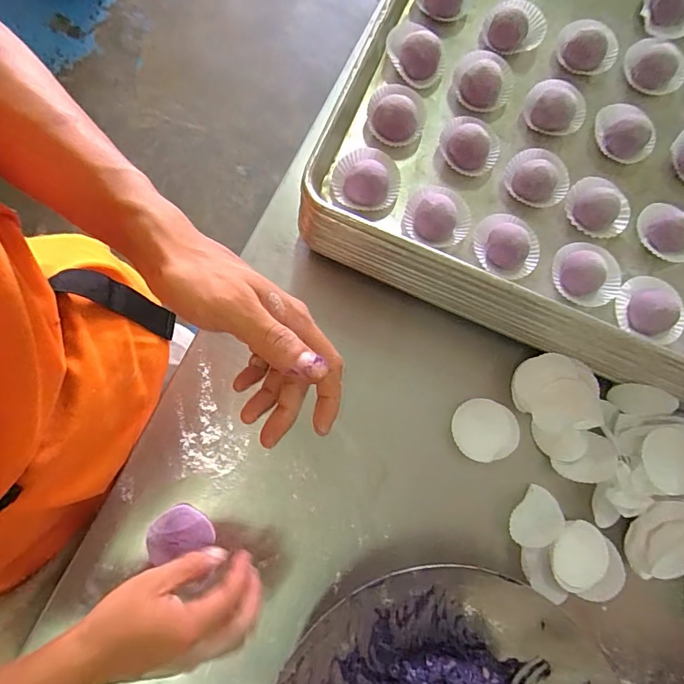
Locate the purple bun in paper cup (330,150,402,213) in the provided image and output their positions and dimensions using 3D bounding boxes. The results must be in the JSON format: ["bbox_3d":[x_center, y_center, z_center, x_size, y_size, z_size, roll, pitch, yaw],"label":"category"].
[{"bbox_3d":[0.022,-0.147,0.400,0.059,0.026,0.056,1,79,-4],"label":"purple bun in paper cup"}]

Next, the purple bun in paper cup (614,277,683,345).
[{"bbox_3d":[0.270,-0.026,0.397,0.051,0.036,0.059,-15,81,-6],"label":"purple bun in paper cup"}]

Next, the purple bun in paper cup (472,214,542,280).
[{"bbox_3d":[0.147,-0.085,0.398,0.059,0.030,0.049,44,80,5],"label":"purple bun in paper cup"}]

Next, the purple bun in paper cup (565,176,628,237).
[{"bbox_3d":[0.238,-0.125,0.416,0.054,0.030,0.057,1,79,-4],"label":"purple bun in paper cup"}]

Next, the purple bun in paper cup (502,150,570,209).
[{"bbox_3d":[0.182,-0.153,0.413,0.057,0.023,0.050,39,79,4],"label":"purple bun in paper cup"}]

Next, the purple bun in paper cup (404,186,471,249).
[{"bbox_3d":[0.088,-0.115,0.399,0.058,0.030,0.064,31,79,2],"label":"purple bun in paper cup"}]

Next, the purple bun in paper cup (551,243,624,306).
[{"bbox_3d":[0.217,-0.059,0.399,0.060,0.031,0.053,39,79,4],"label":"purple bun in paper cup"}]

